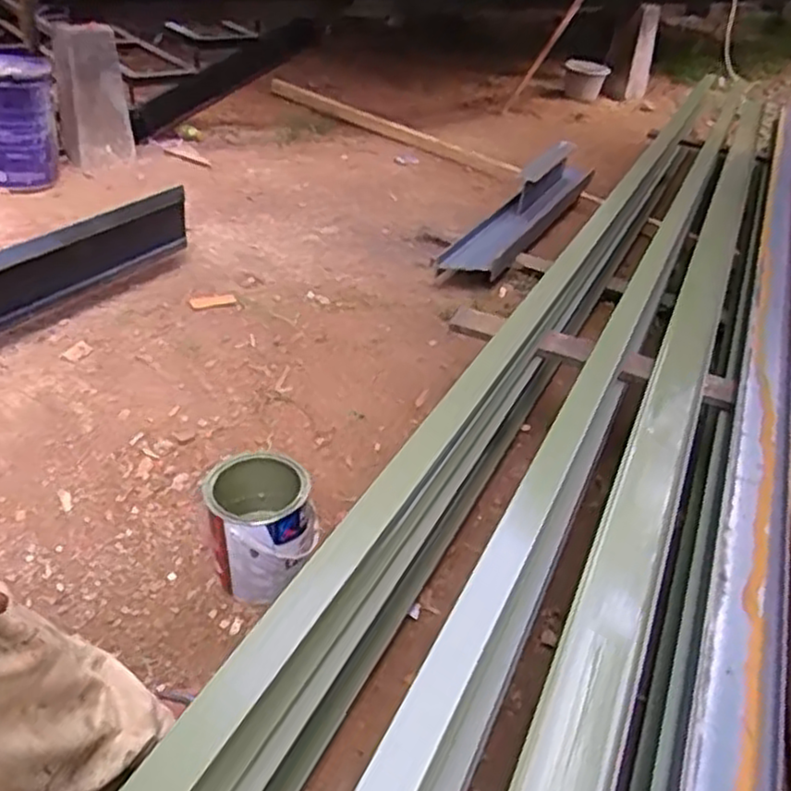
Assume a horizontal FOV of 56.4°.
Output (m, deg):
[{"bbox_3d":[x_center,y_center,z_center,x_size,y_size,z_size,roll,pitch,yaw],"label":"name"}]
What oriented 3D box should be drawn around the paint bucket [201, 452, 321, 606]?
[{"bbox_3d":[-0.218,0.214,1.207,0.164,0.200,0.171,4,37,-3],"label":"paint bucket"}]

